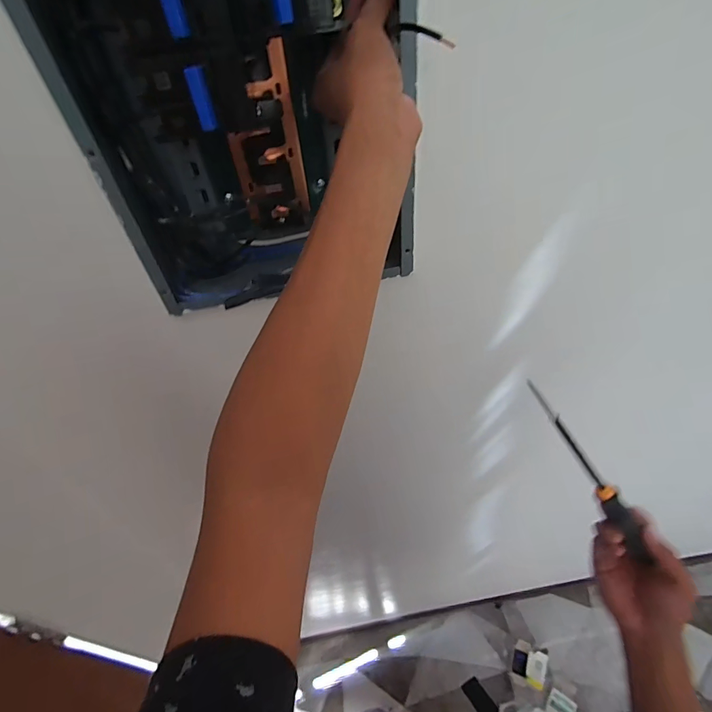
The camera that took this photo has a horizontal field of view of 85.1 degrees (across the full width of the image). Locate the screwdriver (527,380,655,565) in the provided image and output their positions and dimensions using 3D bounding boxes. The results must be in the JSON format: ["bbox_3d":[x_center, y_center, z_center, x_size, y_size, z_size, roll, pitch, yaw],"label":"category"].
[{"bbox_3d":[0.234,0.113,0.388,0.024,0.222,0.017,-42,10,-30],"label":"screwdriver"}]

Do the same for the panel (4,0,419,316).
[{"bbox_3d":[-0.084,-0.203,0.317,0.248,0.291,0.093,-10,45,-3],"label":"panel"}]

